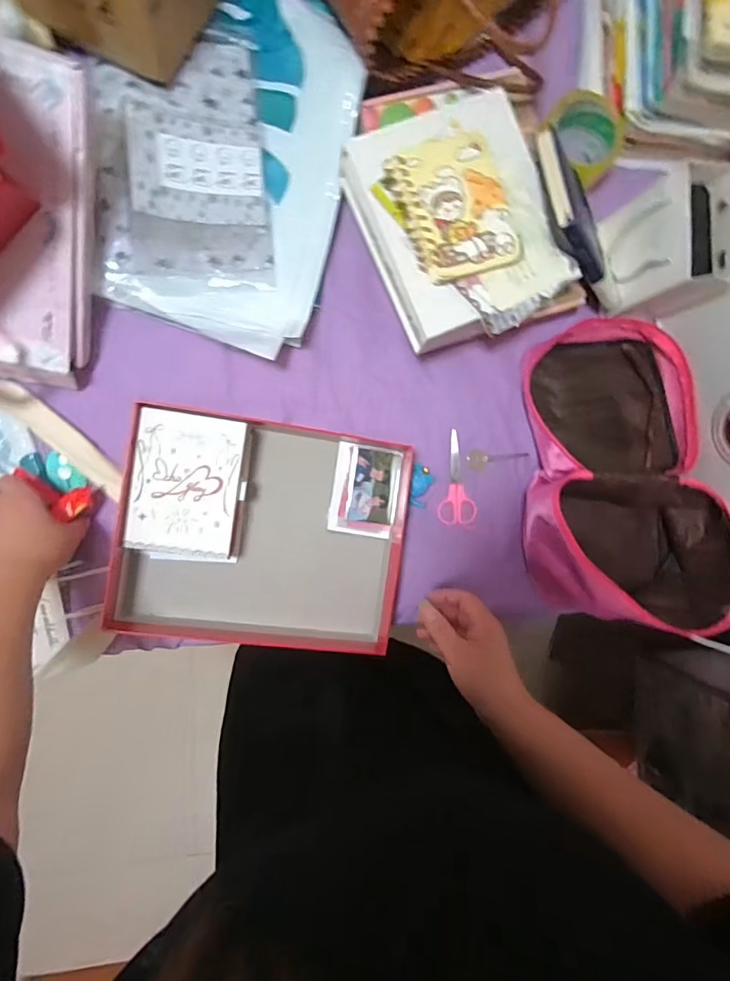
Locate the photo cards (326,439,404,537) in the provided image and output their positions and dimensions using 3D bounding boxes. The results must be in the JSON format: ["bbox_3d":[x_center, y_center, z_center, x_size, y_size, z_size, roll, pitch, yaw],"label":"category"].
[{"bbox_3d":[0.000,0.000,0.587,0.076,0.026,0.106,8,90,-9],"label":"photo cards"}]

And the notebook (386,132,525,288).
[{"bbox_3d":[0.096,-0.290,0.500,0.115,0.019,0.138,-23,94,-7],"label":"notebook"}]

